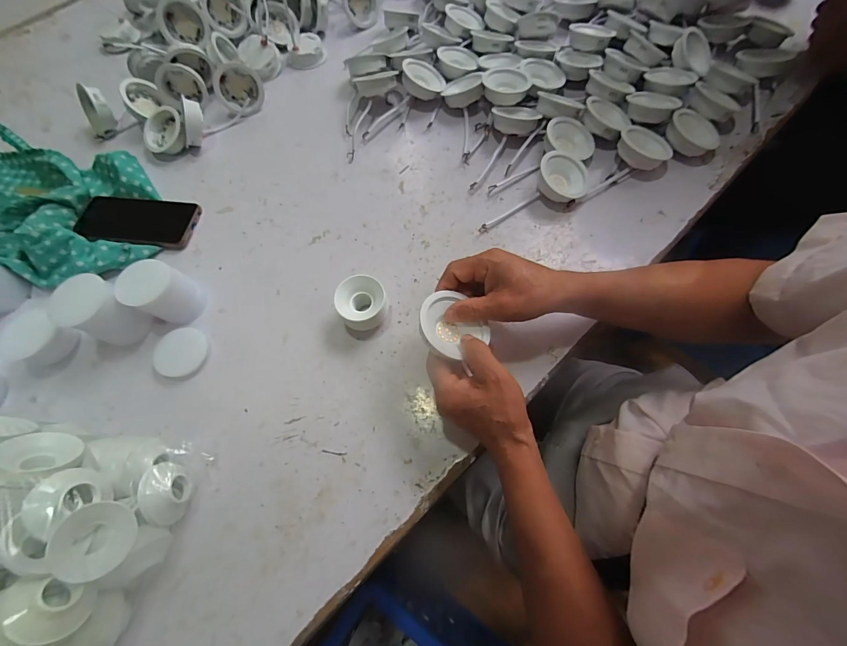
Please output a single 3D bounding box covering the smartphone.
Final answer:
[{"bbox_3d":[-0.409,-0.144,0.525,0.169,0.014,0.084,6,58,2],"label":"smartphone"}]

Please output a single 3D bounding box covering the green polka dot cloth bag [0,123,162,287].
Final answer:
[{"bbox_3d":[-0.586,-0.190,0.537,0.478,0.046,0.225,22,70,12],"label":"green polka dot cloth bag"}]

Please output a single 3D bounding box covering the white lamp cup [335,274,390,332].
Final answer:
[{"bbox_3d":[-0.069,-0.018,0.429,0.056,0.045,0.059,-32,68,-10],"label":"white lamp cup"}]

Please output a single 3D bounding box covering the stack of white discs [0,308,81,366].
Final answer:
[{"bbox_3d":[-0.457,0.021,0.441,0.064,0.044,0.059,32,72,16],"label":"stack of white discs"}]

